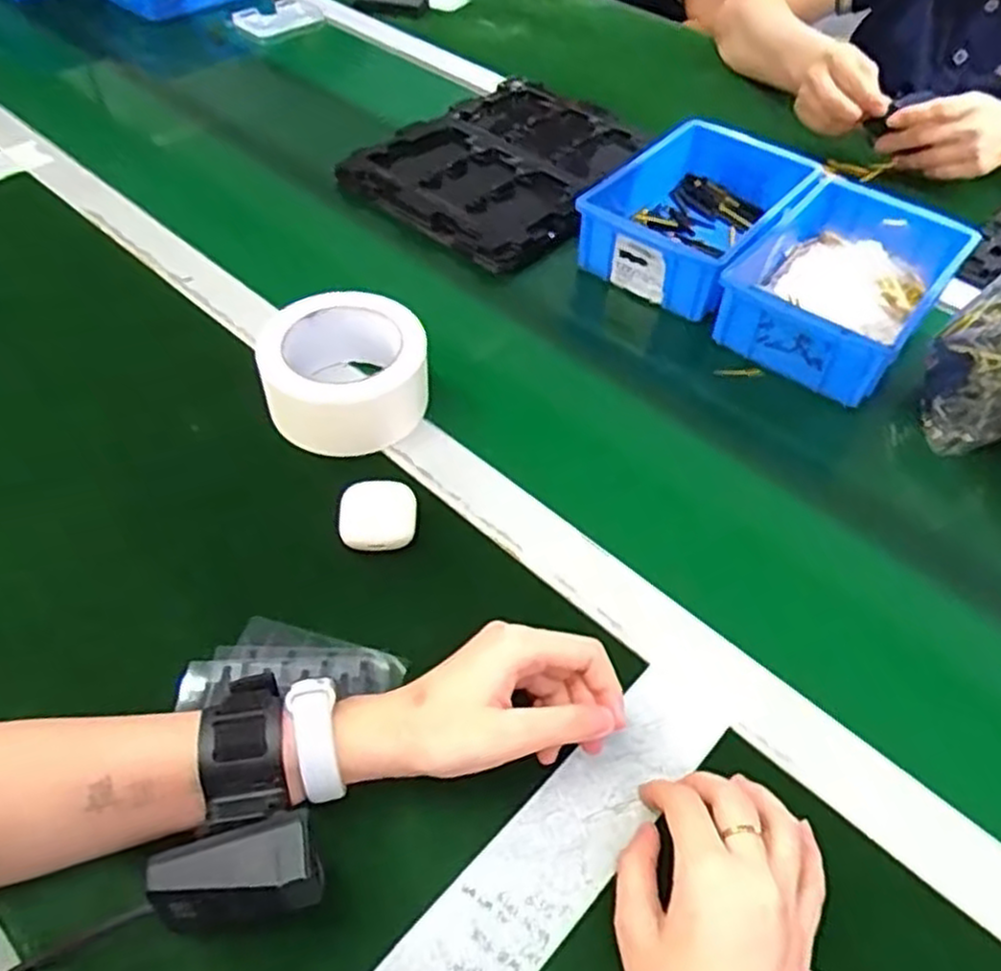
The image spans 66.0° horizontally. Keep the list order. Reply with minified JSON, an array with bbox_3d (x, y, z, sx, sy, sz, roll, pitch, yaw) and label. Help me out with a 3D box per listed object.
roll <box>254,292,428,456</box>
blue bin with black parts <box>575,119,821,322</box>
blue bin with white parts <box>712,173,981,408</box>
[{"bbox_3d":[-0.107,-0.081,0.531,0.111,0.052,0.103,-10,51,-10],"label":"roll"},{"bbox_3d":[0.178,-0.241,0.683,0.137,0.061,0.201,30,56,22],"label":"blue bin with black parts"},{"bbox_3d":[0.275,-0.163,0.617,0.129,0.064,0.206,33,57,23],"label":"blue bin with white parts"}]

